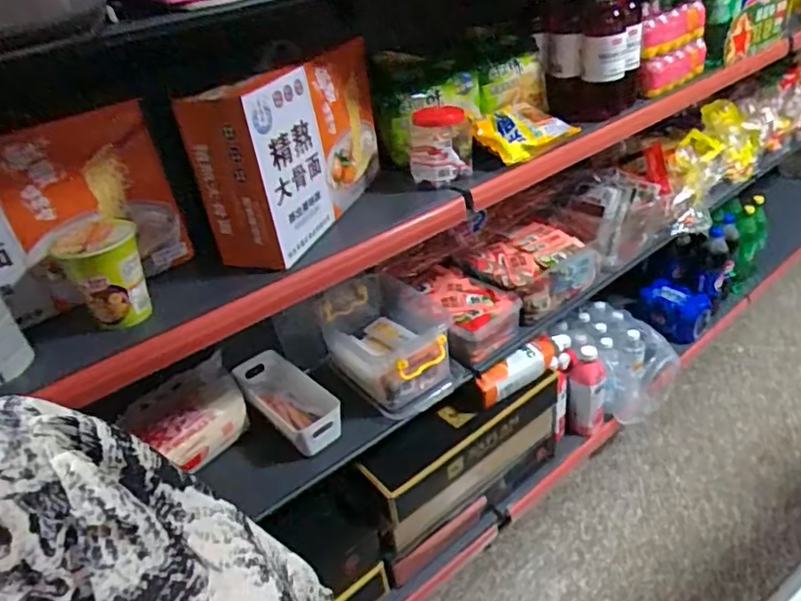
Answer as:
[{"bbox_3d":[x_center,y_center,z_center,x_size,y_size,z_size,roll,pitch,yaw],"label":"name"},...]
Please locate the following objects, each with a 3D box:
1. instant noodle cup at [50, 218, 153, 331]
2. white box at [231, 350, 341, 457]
[{"bbox_3d":[-0.363,-0.037,0.743,0.086,0.106,0.104,-21,37,-19],"label":"instant noodle cup"},{"bbox_3d":[-0.216,0.184,1.109,0.113,0.072,0.240,-29,40,-28],"label":"white box"}]

